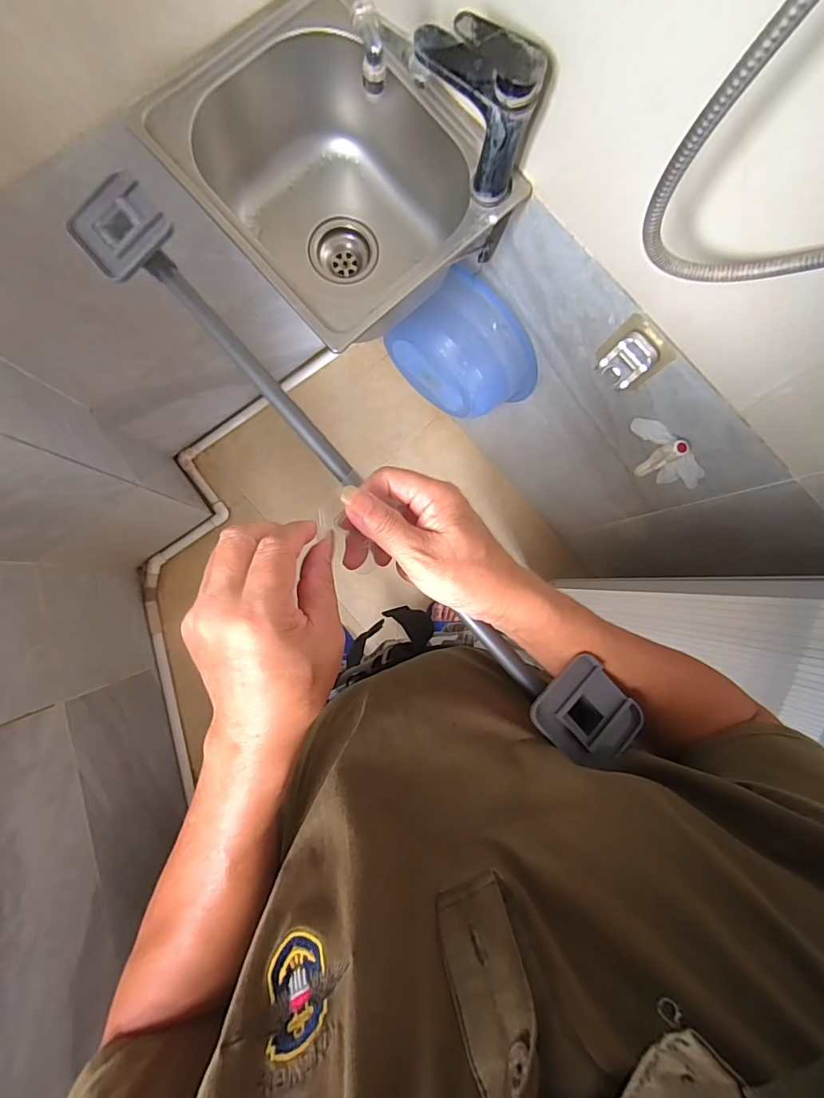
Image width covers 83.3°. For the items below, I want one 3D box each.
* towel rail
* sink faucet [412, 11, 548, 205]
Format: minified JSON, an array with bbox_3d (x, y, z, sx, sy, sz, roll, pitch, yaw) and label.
[{"bbox_3d":[-0.047,-0.058,0.329,0.065,0.064,0.521,-42,89,-5],"label":"towel rail"},{"bbox_3d":[0.064,-0.482,0.508,0.135,0.146,0.042,30,86,-2],"label":"sink faucet"}]

